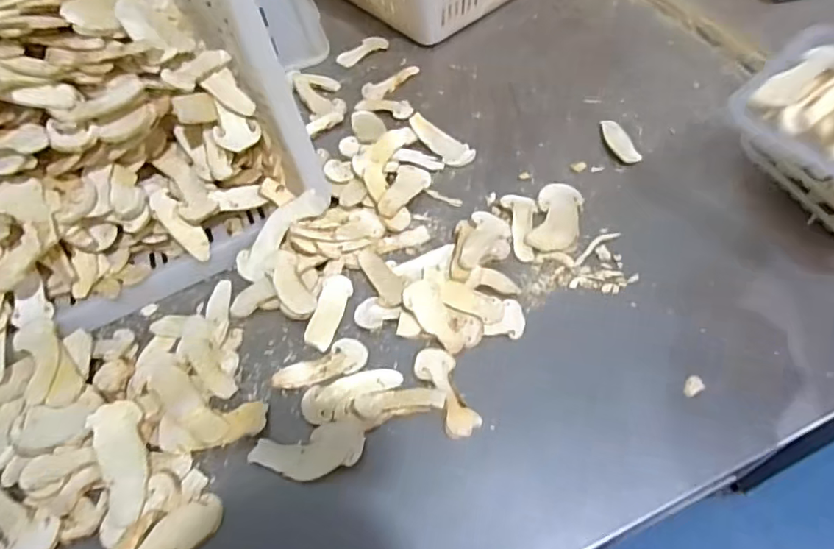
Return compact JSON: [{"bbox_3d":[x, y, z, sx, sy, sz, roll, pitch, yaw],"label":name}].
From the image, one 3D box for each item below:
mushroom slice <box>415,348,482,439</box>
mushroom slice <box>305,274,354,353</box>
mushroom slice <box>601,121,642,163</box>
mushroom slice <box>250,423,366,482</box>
[{"bbox_3d":[0.026,0.099,0.467,0.032,0.007,0.082,-22,56,-10],"label":"mushroom slice"},{"bbox_3d":[-0.083,0.035,0.521,0.028,0.004,0.077,18,61,-7],"label":"mushroom slice"},{"bbox_3d":[0.225,-0.149,0.610,0.028,0.005,0.070,-14,55,-5],"label":"mushroom slice"},{"bbox_3d":[-0.089,0.146,0.447,0.091,0.006,0.039,-11,55,-3],"label":"mushroom slice"}]

